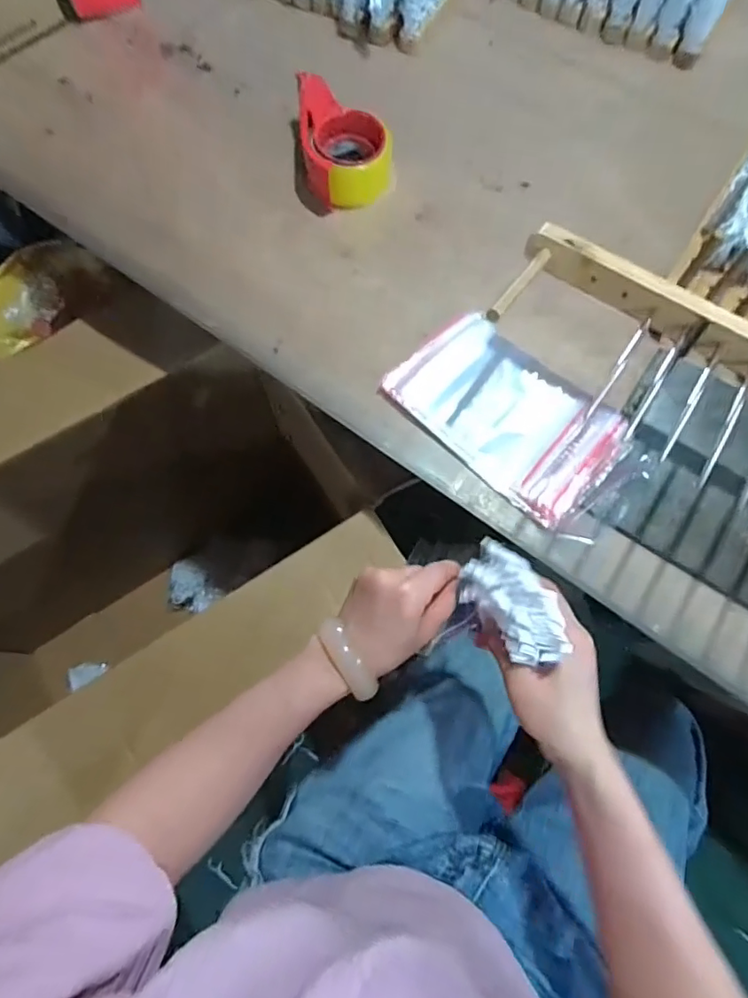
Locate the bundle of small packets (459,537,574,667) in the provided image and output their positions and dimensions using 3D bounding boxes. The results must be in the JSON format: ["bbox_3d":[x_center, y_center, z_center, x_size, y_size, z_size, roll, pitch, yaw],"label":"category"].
[{"bbox_3d":[0.102,0.076,0.388,0.046,0.060,0.091,-33,73,-12],"label":"bundle of small packets"}]

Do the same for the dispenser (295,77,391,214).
[{"bbox_3d":[-0.034,-0.424,0.627,0.104,0.062,0.156,-8,70,-3],"label":"dispenser"}]

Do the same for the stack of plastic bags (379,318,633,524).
[{"bbox_3d":[0.128,-0.084,0.519,0.213,0.022,0.129,41,74,13],"label":"stack of plastic bags"}]

